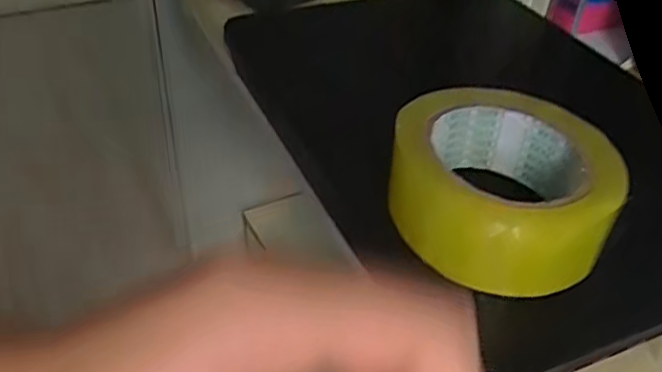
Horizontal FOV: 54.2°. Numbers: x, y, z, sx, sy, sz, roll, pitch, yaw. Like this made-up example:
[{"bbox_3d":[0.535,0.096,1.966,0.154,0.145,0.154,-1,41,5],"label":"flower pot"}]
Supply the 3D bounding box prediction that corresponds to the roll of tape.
[{"bbox_3d":[0.084,-0.002,0.326,0.103,0.056,0.103,2,39,-1],"label":"roll of tape"}]

